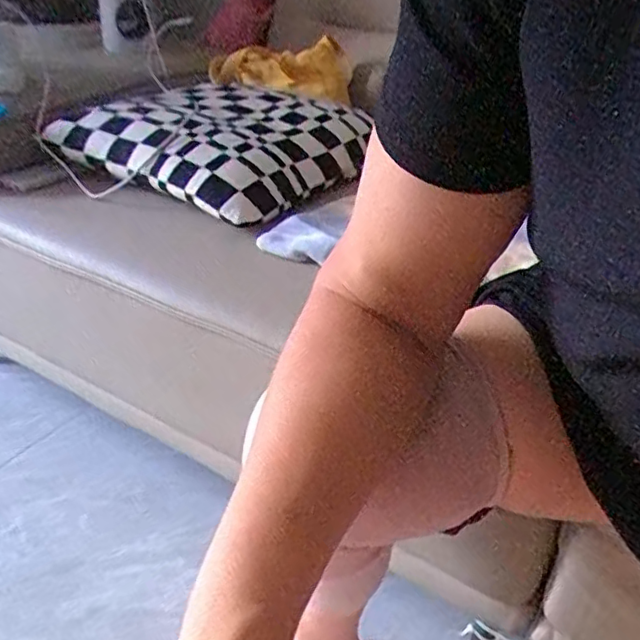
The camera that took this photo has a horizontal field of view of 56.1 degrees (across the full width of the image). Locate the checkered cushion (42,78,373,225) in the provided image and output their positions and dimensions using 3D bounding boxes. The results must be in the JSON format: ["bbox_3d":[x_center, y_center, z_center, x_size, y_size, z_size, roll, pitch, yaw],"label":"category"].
[{"bbox_3d":[-0.148,-0.282,0.911,0.373,0.082,0.352,21,37,28],"label":"checkered cushion"}]

